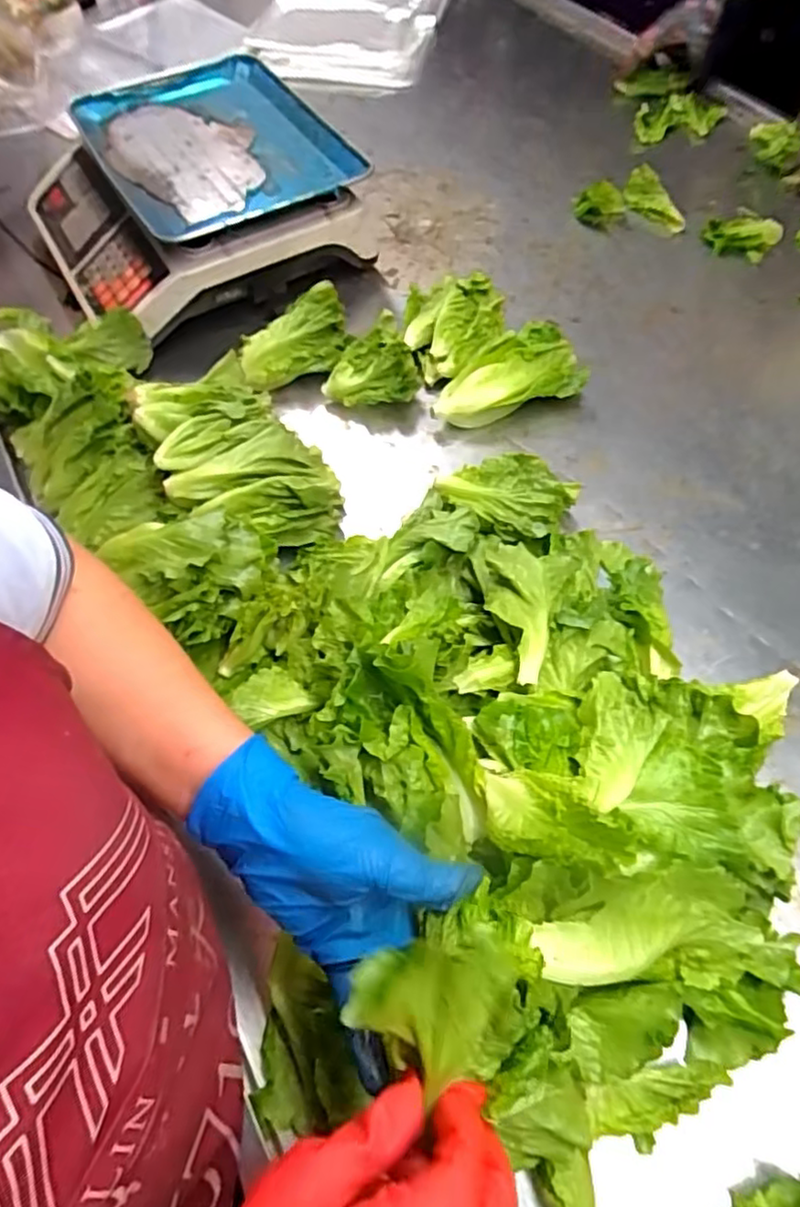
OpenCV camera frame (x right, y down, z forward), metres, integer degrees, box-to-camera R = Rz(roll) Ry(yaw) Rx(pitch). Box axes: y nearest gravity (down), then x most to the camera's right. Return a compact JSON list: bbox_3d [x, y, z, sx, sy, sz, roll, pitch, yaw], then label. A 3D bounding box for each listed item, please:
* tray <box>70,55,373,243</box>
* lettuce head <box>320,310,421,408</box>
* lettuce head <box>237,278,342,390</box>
[{"bbox_3d":[-0.211,-0.517,0.735,0.238,0.030,0.332,-28,63,-13],"label":"tray"},{"bbox_3d":[-0.027,-0.240,0.655,0.095,0.054,0.078,4,61,4],"label":"lettuce head"},{"bbox_3d":[-0.111,-0.270,0.663,0.115,0.043,0.079,-18,62,-8],"label":"lettuce head"}]

